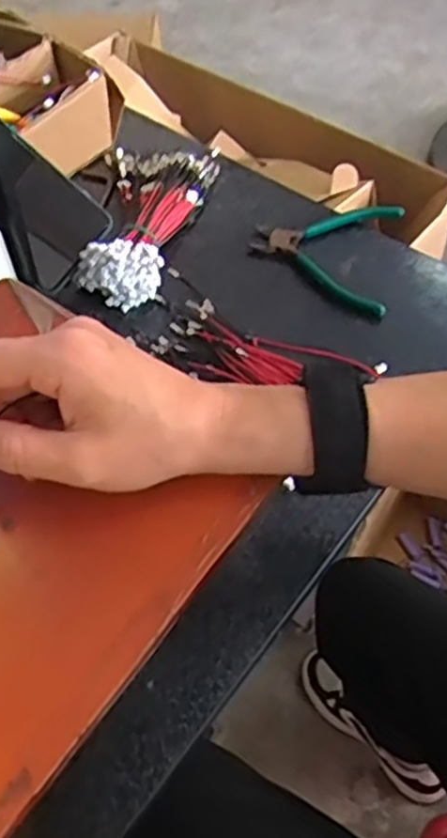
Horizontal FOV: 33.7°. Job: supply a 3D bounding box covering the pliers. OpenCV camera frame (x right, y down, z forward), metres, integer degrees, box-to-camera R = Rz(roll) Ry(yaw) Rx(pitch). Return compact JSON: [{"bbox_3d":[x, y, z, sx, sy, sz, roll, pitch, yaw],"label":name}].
[{"bbox_3d":[0.078,-0.137,0.584,0.113,0.018,0.113,9,59,9],"label":"pliers"}]

